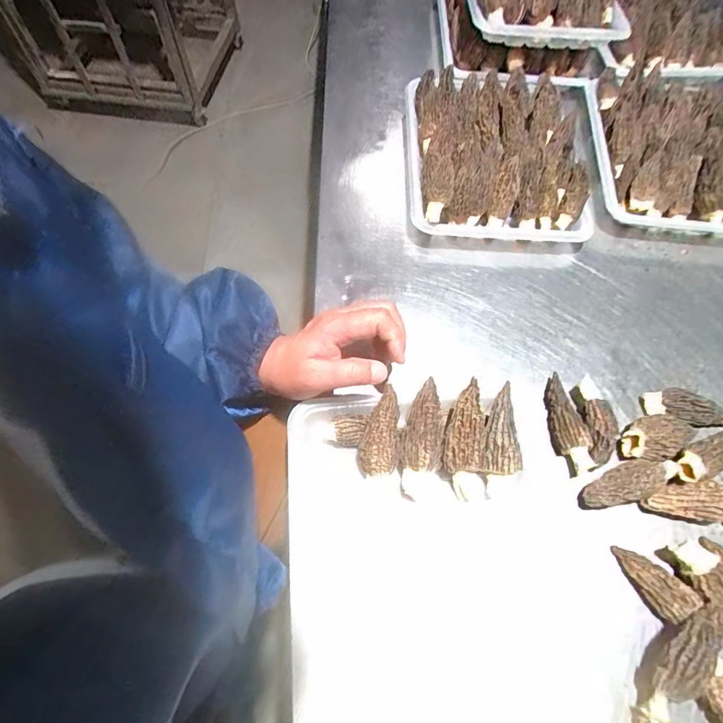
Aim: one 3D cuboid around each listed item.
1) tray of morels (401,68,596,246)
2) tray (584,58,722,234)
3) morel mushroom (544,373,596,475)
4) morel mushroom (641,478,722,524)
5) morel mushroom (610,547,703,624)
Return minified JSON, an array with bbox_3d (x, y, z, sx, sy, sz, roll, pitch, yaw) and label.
[{"bbox_3d":[0.175,-0.269,0.538,0.235,0.062,0.293,5,62,0],"label":"tray of morels"},{"bbox_3d":[0.415,-0.299,0.576,0.227,0.061,0.322,8,62,2],"label":"tray"},{"bbox_3d":[0.183,0.055,0.400,0.026,0.029,0.090,-6,63,-5],"label":"morel mushroom"},{"bbox_3d":[0.273,0.117,0.370,0.071,0.029,0.029,3,62,-1],"label":"morel mushroom"},{"bbox_3d":[0.226,0.169,0.342,0.028,0.017,0.057,-31,68,-17],"label":"morel mushroom"}]

